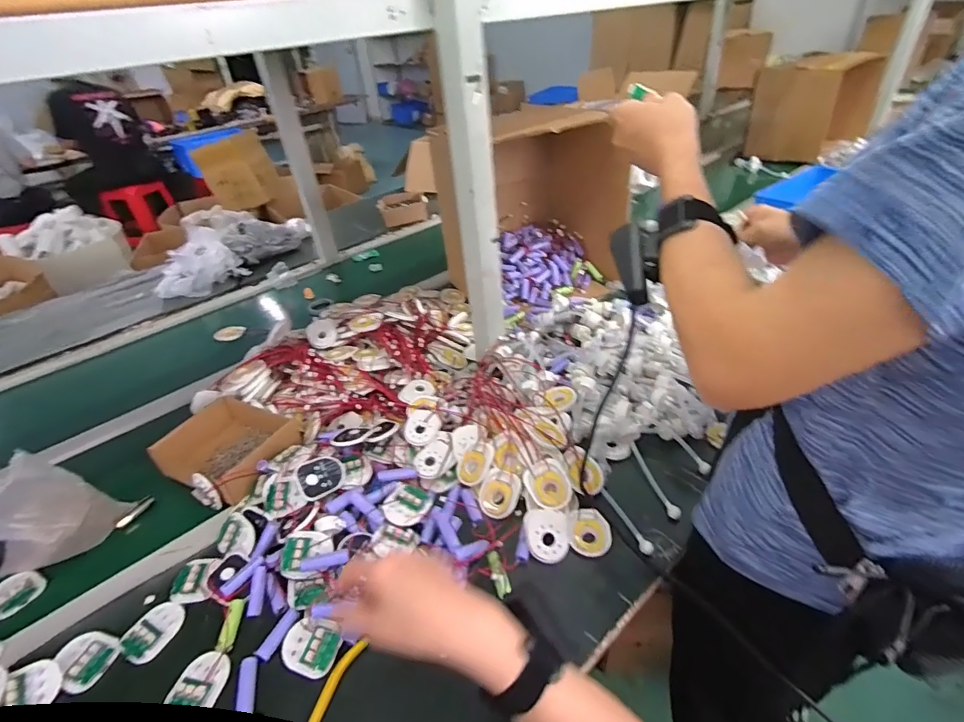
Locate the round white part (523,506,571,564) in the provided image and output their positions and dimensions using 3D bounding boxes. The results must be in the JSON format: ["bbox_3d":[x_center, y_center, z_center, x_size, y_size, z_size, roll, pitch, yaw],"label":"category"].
[{"bbox_3d":[0.072,0.196,0.523,0.047,0.008,0.055,4,60,2],"label":"round white part"}]

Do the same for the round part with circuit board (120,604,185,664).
[{"bbox_3d":[-0.348,0.289,0.498,0.048,0.006,0.058,11,40,22],"label":"round part with circuit board"}]

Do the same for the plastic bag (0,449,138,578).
[{"bbox_3d":[-0.536,0.184,0.562,0.089,0.147,0.132,17,43,28],"label":"plastic bag"}]

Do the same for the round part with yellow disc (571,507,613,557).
[{"bbox_3d":[0.125,0.194,0.529,0.043,0.005,0.054,11,40,22],"label":"round part with yellow disc"}]

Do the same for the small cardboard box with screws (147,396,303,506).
[{"bbox_3d":[-0.366,0.129,0.693,0.177,0.064,0.150,13,41,25],"label":"small cardboard box with screws"}]

